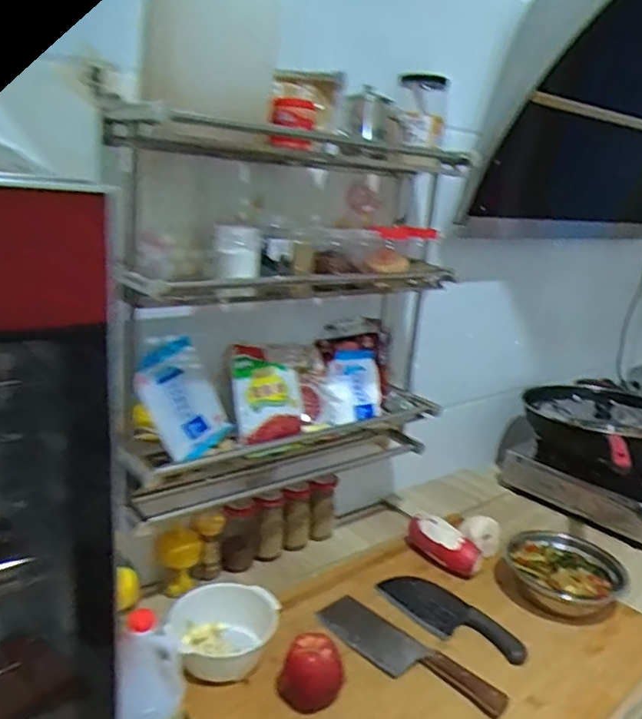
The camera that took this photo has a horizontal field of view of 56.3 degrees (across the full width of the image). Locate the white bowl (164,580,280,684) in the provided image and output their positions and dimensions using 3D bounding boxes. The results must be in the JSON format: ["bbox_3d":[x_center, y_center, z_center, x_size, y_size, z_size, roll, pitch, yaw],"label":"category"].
[{"bbox_3d":[-0.130,0.372,0.823,0.154,0.068,0.146,3,17,-1],"label":"white bowl"}]

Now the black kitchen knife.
[{"bbox_3d":[0.195,0.401,0.939,0.097,0.022,0.242,-9,21,-36],"label":"black kitchen knife"}]

